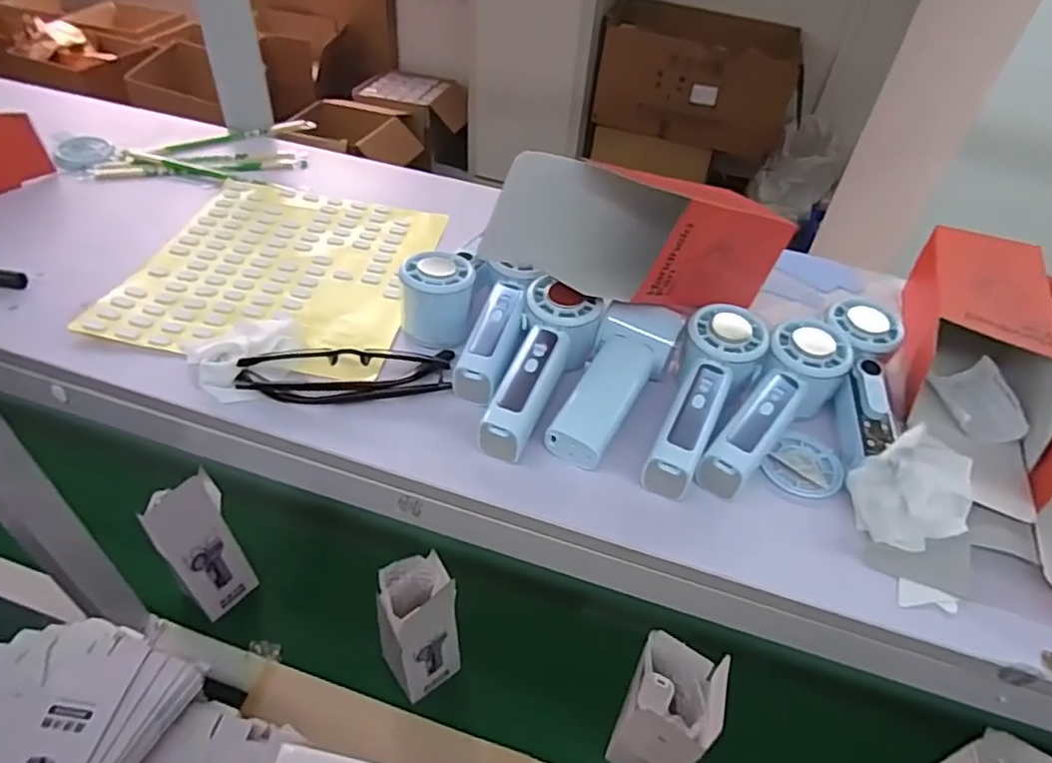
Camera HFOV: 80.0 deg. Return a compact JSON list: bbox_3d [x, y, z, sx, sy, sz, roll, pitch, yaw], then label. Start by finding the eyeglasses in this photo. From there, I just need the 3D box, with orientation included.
[{"bbox_3d":[-0.129,-0.012,0.456,0.152,0.033,0.048,-2,45,-9],"label":"eyeglasses"}]

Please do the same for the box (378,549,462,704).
[{"bbox_3d":[-0.120,0.275,0.716,0.084,0.215,0.077,-31,53,-32],"label":"box"}]

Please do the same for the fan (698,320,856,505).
[{"bbox_3d":[0.180,0.018,0.441,0.054,0.056,0.157,29,49,22],"label":"fan"}]

